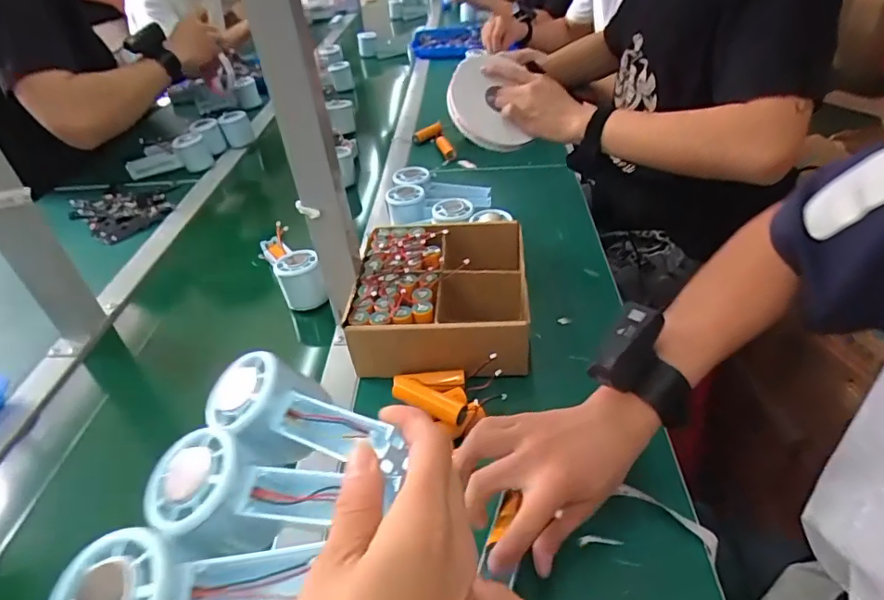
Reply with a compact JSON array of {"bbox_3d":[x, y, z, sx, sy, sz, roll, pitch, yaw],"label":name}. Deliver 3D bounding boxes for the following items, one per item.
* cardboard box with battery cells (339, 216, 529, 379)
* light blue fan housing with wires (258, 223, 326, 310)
[{"bbox_3d":[0.001,-0.009,0.593,0.183,0.075,0.214,-1,39,6],"label":"cardboard box with battery cells"},{"bbox_3d":[-0.202,-0.053,0.681,0.051,0.071,0.137,-24,42,-21],"label":"light blue fan housing with wires"}]

